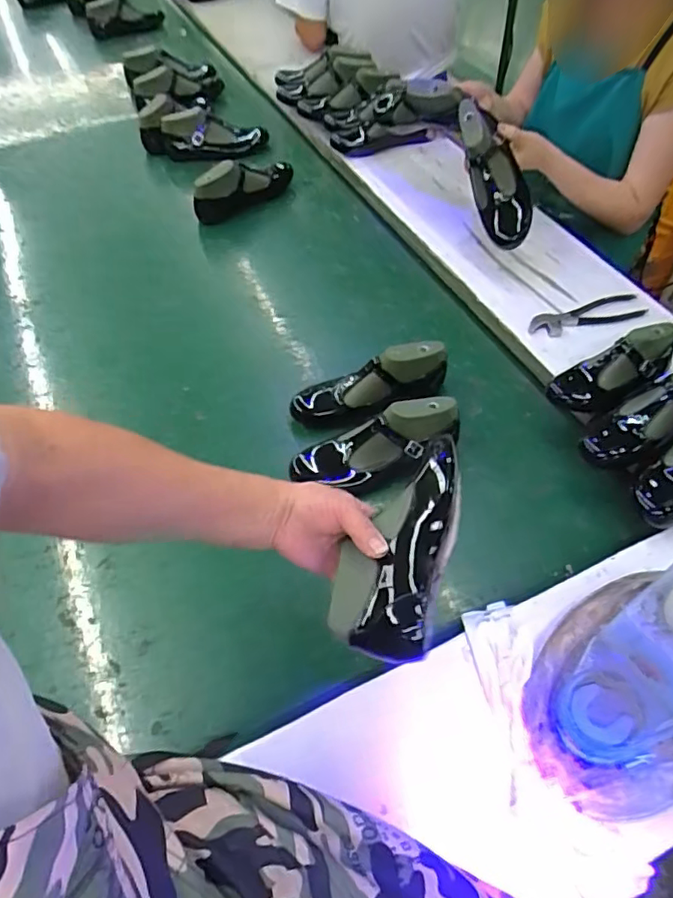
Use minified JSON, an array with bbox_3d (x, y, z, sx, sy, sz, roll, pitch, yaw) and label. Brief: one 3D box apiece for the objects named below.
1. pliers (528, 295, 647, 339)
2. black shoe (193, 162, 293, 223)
[{"bbox_3d":[0.404,-0.215,0.938,0.188,0.013,0.052,-12,55,-5],"label":"pliers"},{"bbox_3d":[-0.196,-0.566,1.233,0.076,0.092,0.243,35,64,25],"label":"black shoe"}]

